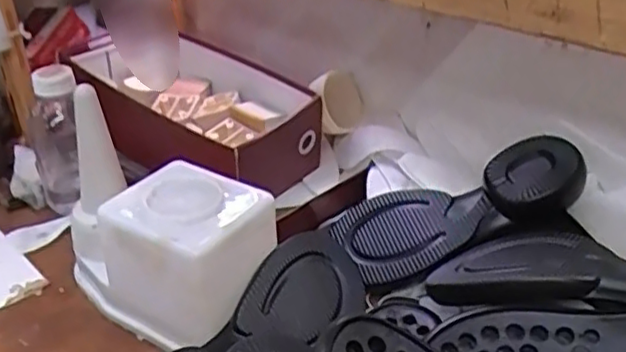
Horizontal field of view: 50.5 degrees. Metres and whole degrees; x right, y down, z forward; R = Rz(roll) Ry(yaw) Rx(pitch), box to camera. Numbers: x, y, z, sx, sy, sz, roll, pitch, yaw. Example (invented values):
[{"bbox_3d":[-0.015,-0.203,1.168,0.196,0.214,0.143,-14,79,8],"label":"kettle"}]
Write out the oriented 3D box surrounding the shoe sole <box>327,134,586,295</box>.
[{"bbox_3d":[0.135,0.033,0.607,0.221,0.048,0.093,-24,30,7],"label":"shoe sole"}]

